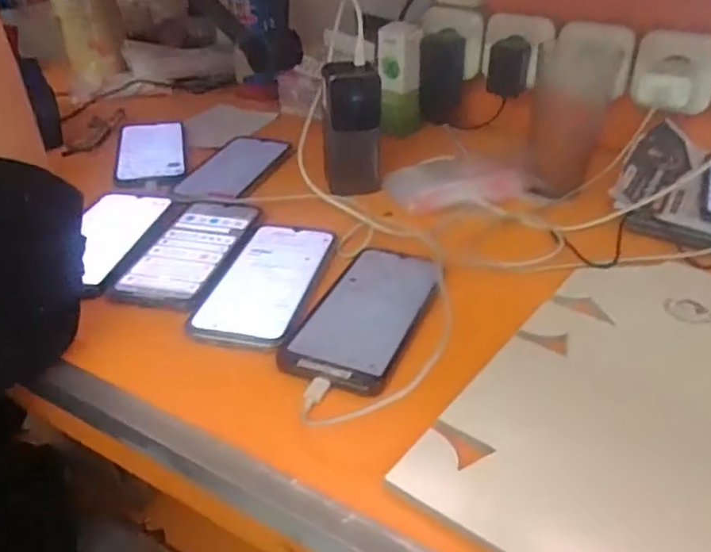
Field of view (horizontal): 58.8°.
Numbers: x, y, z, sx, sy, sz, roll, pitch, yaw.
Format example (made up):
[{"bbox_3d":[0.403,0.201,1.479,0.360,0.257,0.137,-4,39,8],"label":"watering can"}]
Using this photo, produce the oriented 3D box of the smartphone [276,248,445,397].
[{"bbox_3d":[0.011,0.023,0.494,0.085,0.007,0.175,13,36,18],"label":"smartphone"}]

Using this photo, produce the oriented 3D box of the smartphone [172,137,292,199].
[{"bbox_3d":[-0.140,-0.128,0.732,0.091,0.008,0.171,9,35,13],"label":"smartphone"}]

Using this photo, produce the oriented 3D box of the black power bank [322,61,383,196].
[{"bbox_3d":[-0.003,-0.155,0.667,0.059,0.132,0.025,-6,21,-8],"label":"black power bank"}]

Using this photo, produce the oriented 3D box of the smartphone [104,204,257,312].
[{"bbox_3d":[-0.150,-0.025,0.576,0.085,0.005,0.181,5,34,7],"label":"smartphone"}]

